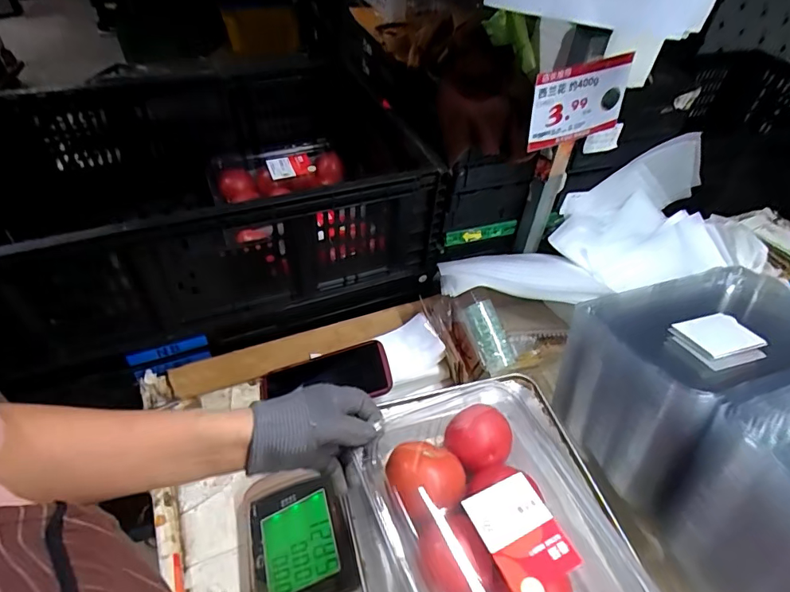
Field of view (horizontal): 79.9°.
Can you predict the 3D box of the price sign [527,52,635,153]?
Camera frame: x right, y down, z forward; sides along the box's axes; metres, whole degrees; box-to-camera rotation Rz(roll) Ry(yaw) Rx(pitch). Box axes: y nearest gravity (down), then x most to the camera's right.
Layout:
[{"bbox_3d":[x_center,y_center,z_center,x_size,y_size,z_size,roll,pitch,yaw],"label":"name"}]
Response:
[{"bbox_3d":[0.220,-0.231,0.568,0.131,0.096,0.006,-19,49,-11],"label":"price sign"}]

